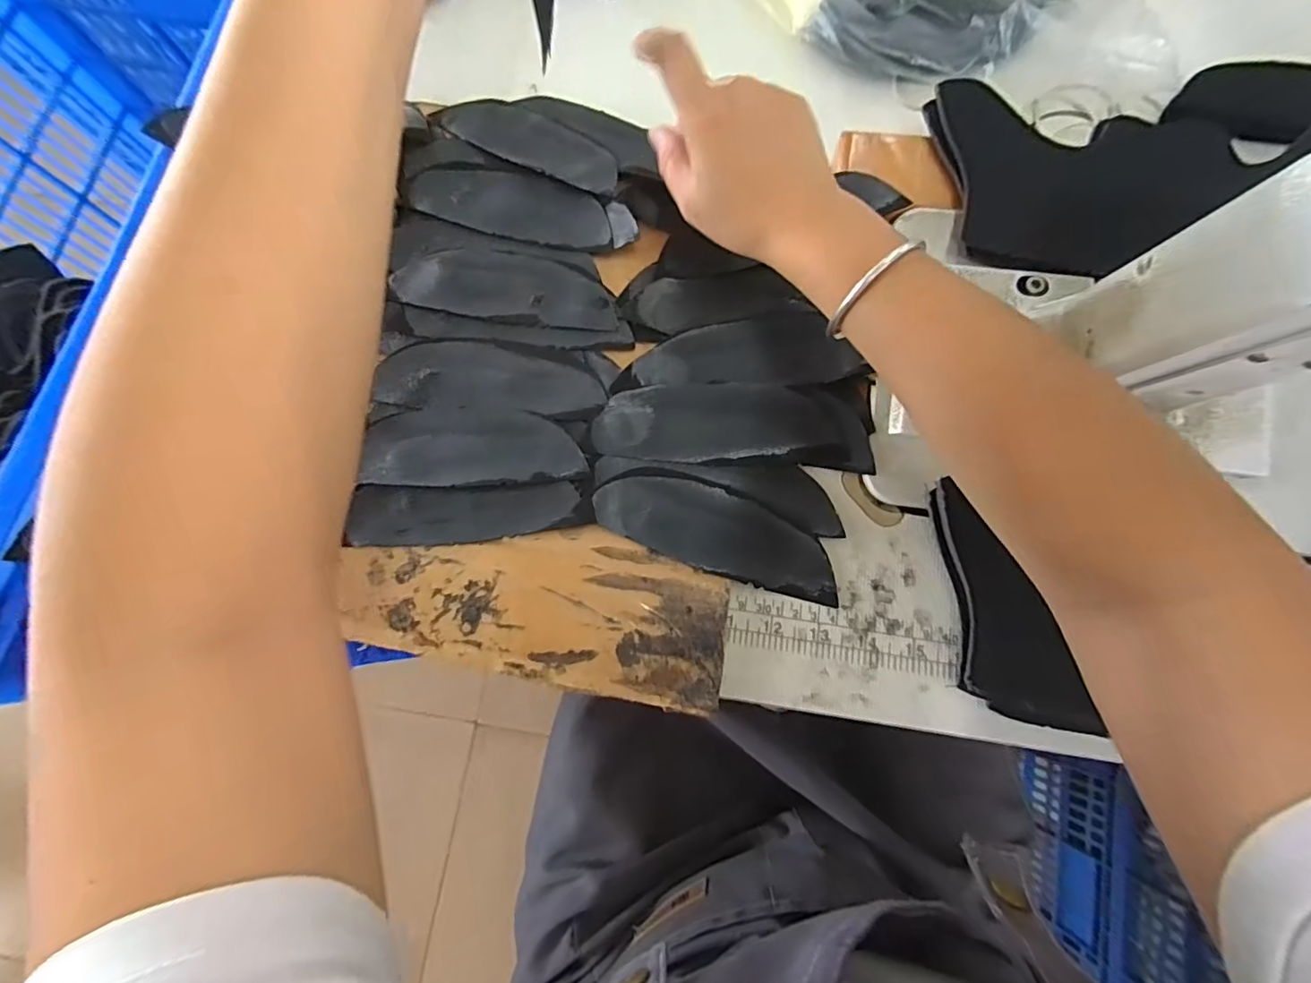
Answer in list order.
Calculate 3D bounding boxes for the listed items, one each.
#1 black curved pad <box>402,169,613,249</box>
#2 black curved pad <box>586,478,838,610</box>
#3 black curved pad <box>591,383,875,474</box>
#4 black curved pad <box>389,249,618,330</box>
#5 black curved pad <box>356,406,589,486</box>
[{"bbox_3d":[-0.094,-0.184,0.358,0.136,0.005,0.043,16,77,5],"label":"black curved pad"},{"bbox_3d":[0.035,0.022,0.311,0.136,0.006,0.044,15,77,5],"label":"black curved pad"},{"bbox_3d":[0.045,-0.038,0.320,0.155,0.009,0.046,5,77,3],"label":"black curved pad"},{"bbox_3d":[-0.093,-0.127,0.347,0.138,0.004,0.047,7,77,3],"label":"black curved pad"},{"bbox_3d":[-0.106,-0.027,0.323,0.125,0.004,0.046,-4,76,1],"label":"black curved pad"}]

